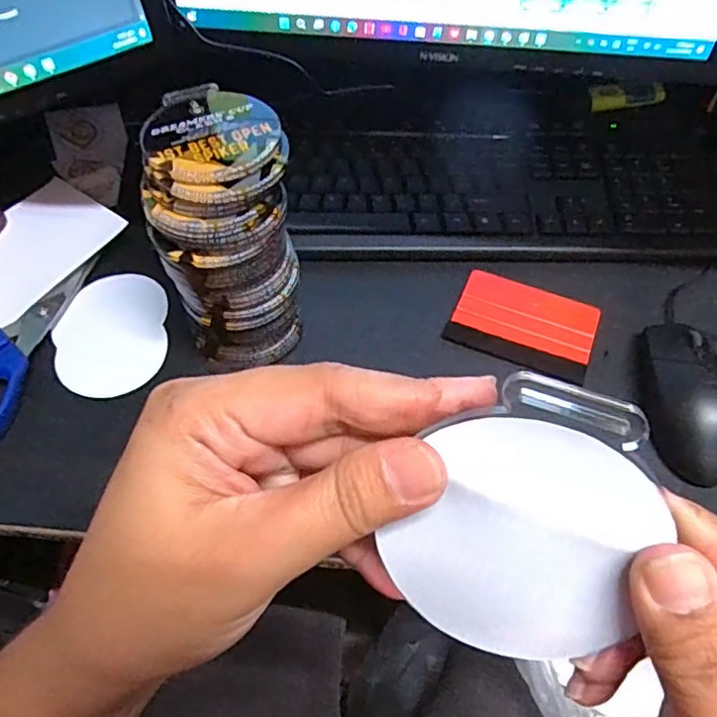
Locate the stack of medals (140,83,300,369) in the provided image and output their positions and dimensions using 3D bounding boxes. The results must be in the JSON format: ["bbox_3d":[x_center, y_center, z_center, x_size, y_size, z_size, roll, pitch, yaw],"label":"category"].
[{"bbox_3d":[-0.082,-0.078,0.366,0.084,0.122,0.115,-2,56,-2],"label":"stack of medals"}]

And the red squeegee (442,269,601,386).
[{"bbox_3d":[0.121,-0.026,0.427,0.098,0.010,0.070,21,58,13],"label":"red squeegee"}]

